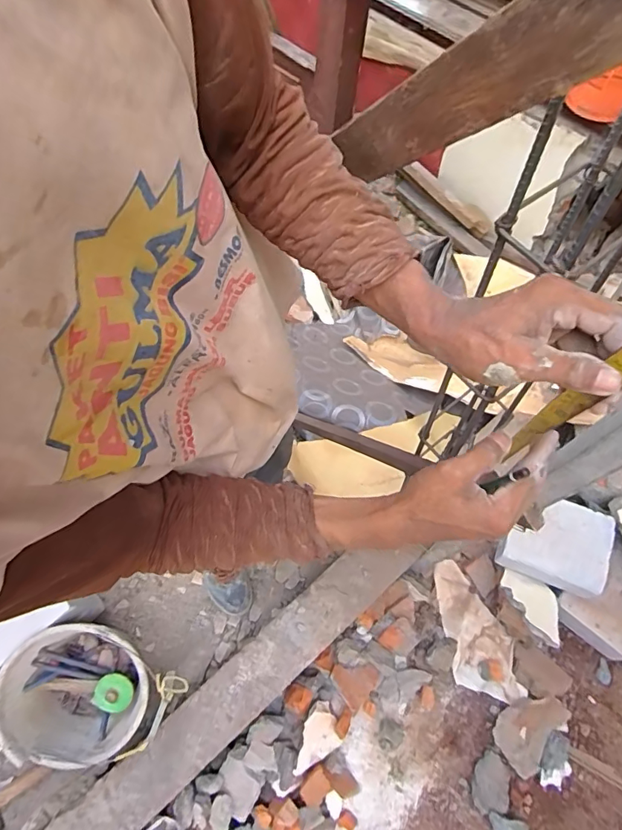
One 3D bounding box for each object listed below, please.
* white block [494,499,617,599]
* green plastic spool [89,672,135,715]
[{"bbox_3d":[0.618,0.318,1.206,0.240,0.098,0.209,21,70,9],"label":"white block"},{"bbox_3d":[-0.438,0.622,1.055,0.083,0.040,0.077,0,68,1],"label":"green plastic spool"}]

